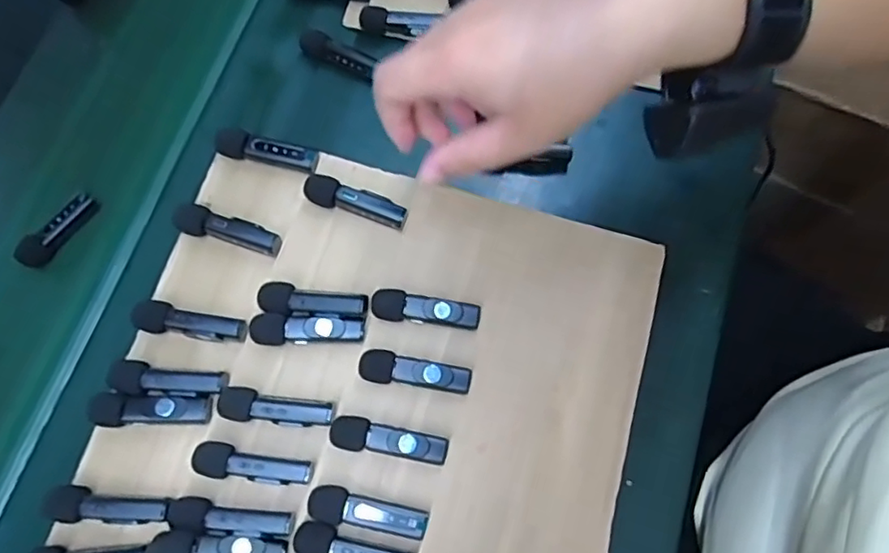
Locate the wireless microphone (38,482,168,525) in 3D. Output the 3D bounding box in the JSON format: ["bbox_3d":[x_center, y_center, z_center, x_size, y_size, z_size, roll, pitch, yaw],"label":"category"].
[{"bbox_3d":[-0.185,0.126,0.334,0.066,0.011,0.018,8,74,4],"label":"wireless microphone"}]

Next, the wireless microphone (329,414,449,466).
[{"bbox_3d":[-0.031,0.092,0.346,0.066,0.011,0.018,11,74,5],"label":"wireless microphone"}]

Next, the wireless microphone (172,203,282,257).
[{"bbox_3d":[-0.134,-0.029,0.380,0.065,0.013,0.018,16,75,7],"label":"wireless microphone"}]

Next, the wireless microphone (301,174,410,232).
[{"bbox_3d":[-0.056,-0.047,0.386,0.065,0.013,0.017,21,75,8],"label":"wireless microphone"}]

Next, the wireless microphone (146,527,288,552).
[{"bbox_3d":[-0.120,0.145,0.324,0.068,0.014,0.018,5,74,3],"label":"wireless microphone"}]

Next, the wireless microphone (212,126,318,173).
[{"bbox_3d":[-0.113,-0.081,0.392,0.065,0.014,0.016,11,74,5],"label":"wireless microphone"}]

